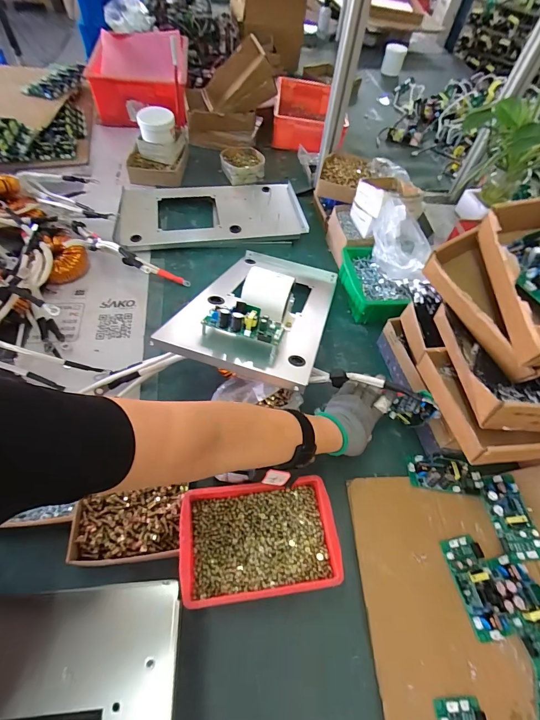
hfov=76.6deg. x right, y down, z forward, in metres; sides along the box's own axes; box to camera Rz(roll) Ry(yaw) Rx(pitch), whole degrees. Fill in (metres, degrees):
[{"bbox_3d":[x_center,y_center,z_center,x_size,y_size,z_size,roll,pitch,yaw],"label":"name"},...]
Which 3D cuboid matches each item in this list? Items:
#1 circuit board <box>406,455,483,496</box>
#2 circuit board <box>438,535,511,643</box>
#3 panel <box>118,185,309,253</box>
[{"bbox_3d":[0.287,0.183,0.551,0.118,0.023,0.050,10,56,1],"label":"circuit board"},{"bbox_3d":[0.289,0.309,0.470,0.056,0.019,0.118,-6,57,-10],"label":"circuit board"},{"bbox_3d":[-0.146,-0.382,0.893,0.455,0.043,0.257,-6,57,-10],"label":"panel"}]

